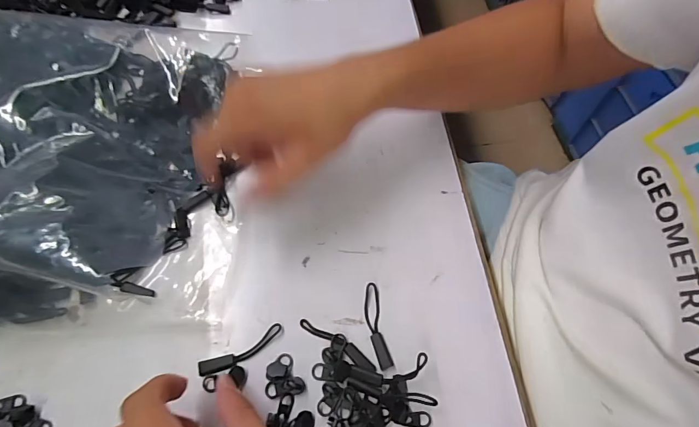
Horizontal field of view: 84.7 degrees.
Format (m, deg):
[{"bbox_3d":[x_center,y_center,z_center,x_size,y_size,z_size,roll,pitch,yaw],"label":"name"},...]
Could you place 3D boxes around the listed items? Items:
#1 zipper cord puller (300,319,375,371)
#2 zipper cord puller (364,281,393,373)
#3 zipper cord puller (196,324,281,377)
[{"bbox_3d":[-0.008,0.090,0.268,0.060,0.005,0.010,31,67,12],"label":"zipper cord puller"},{"bbox_3d":[0.019,0.080,0.275,0.013,0.004,0.060,-7,65,-6],"label":"zipper cord puller"},{"bbox_3d":[-0.075,0.095,0.265,0.060,0.004,0.013,-24,68,-14],"label":"zipper cord puller"}]

